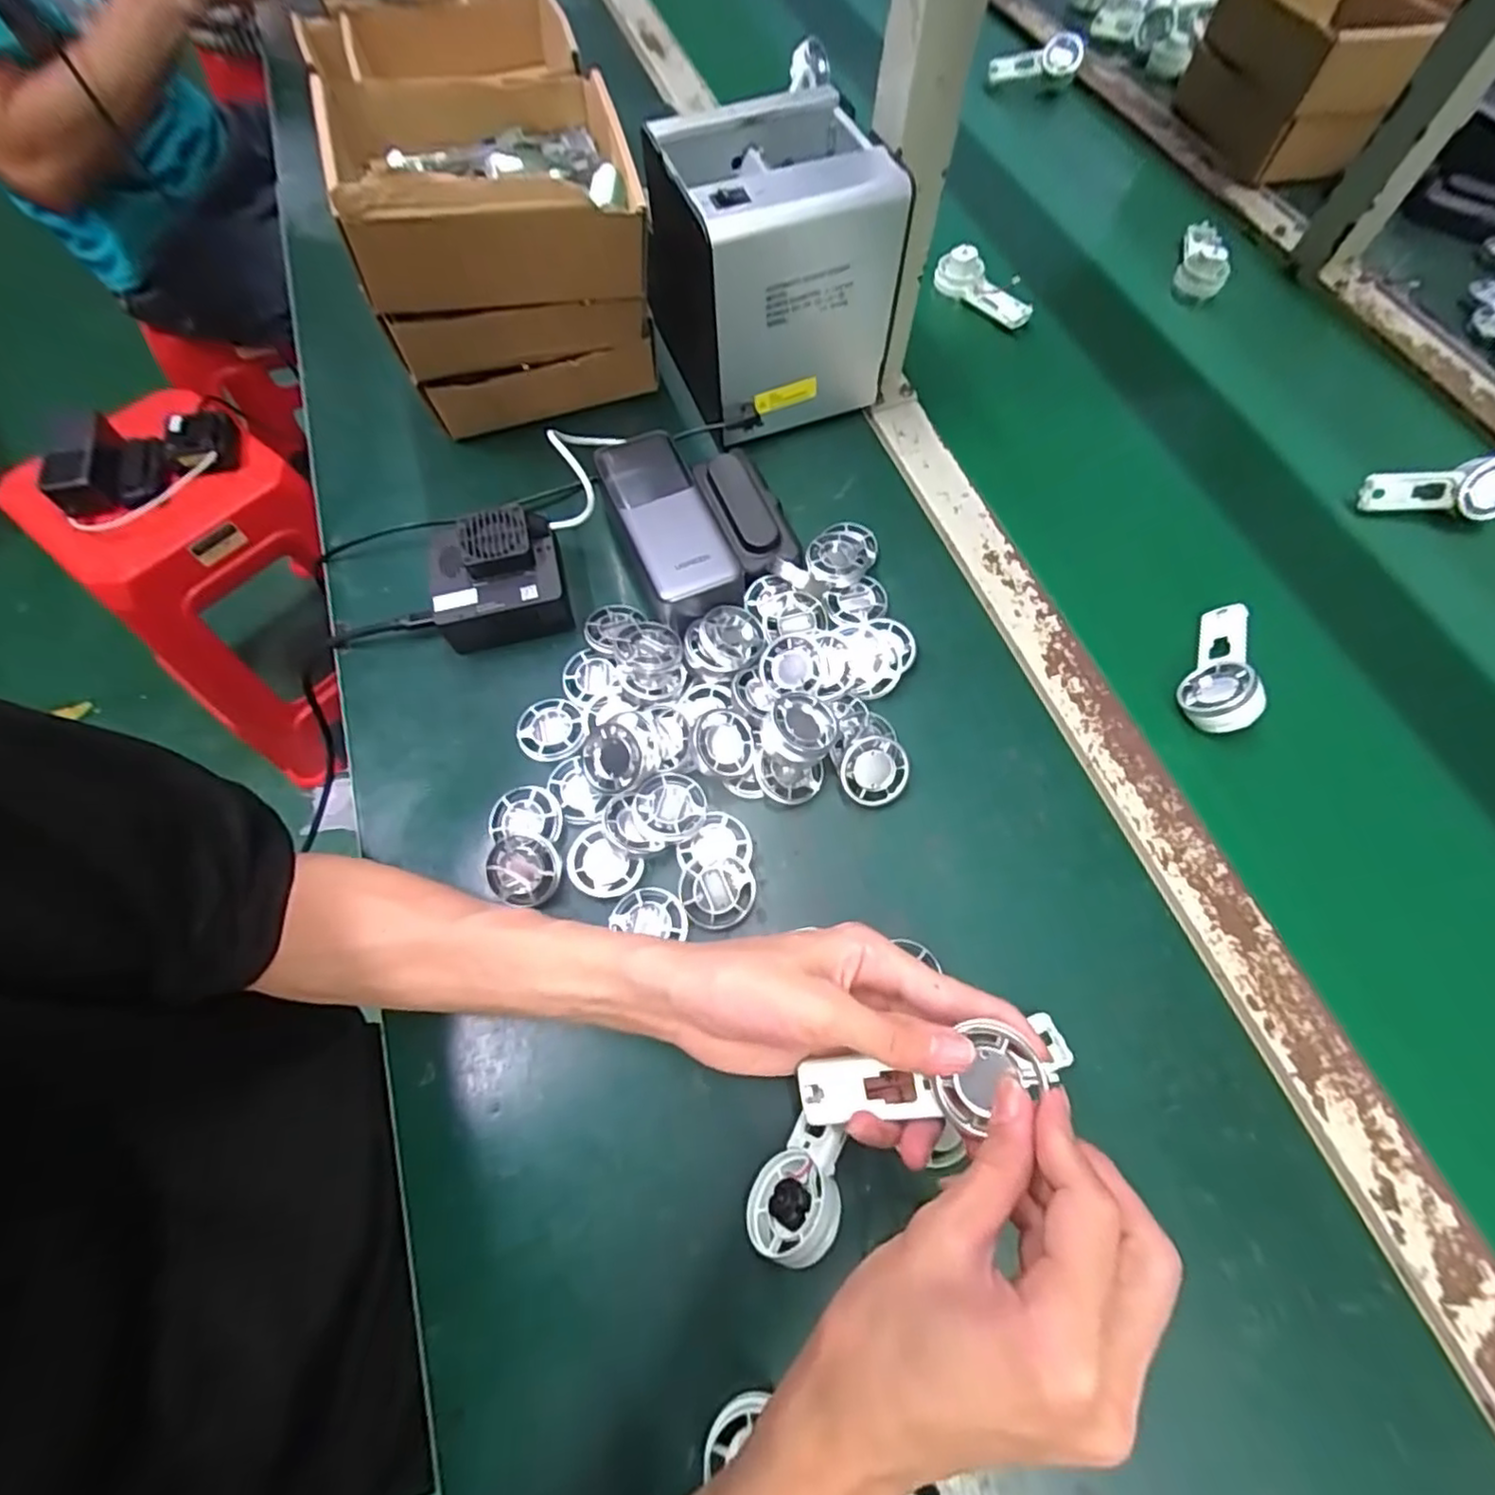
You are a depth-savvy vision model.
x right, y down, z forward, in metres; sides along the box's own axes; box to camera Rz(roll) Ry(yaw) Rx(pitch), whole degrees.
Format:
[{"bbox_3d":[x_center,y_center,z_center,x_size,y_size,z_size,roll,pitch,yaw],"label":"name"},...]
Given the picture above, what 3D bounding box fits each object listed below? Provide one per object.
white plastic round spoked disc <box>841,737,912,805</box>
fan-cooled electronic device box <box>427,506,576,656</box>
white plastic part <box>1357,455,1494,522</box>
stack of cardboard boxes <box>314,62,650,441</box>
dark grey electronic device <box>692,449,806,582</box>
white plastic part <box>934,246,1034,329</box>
[{"bbox_3d":[0.071,0.013,0.373,0.037,0.004,0.038,0,97,0],"label":"white plastic round spoked disc"},{"bbox_3d":[-0.158,-0.107,0.426,0.079,0.049,0.072,-15,65,-5],"label":"fan-cooled electronic device box"},{"bbox_3d":[0.495,-0.187,0.477,0.096,0.040,0.015,10,23,10],"label":"white plastic part"},{"bbox_3d":[-0.161,-0.336,0.460,0.172,0.157,0.160,-15,66,-5],"label":"stack of cardboard boxes"},{"bbox_3d":[-0.001,-0.158,0.452,0.045,0.029,0.108,-20,67,-10],"label":"dark grey electronic device"},{"bbox_3d":[0.204,-0.397,0.575,0.092,0.033,0.028,41,71,16],"label":"white plastic part"}]

